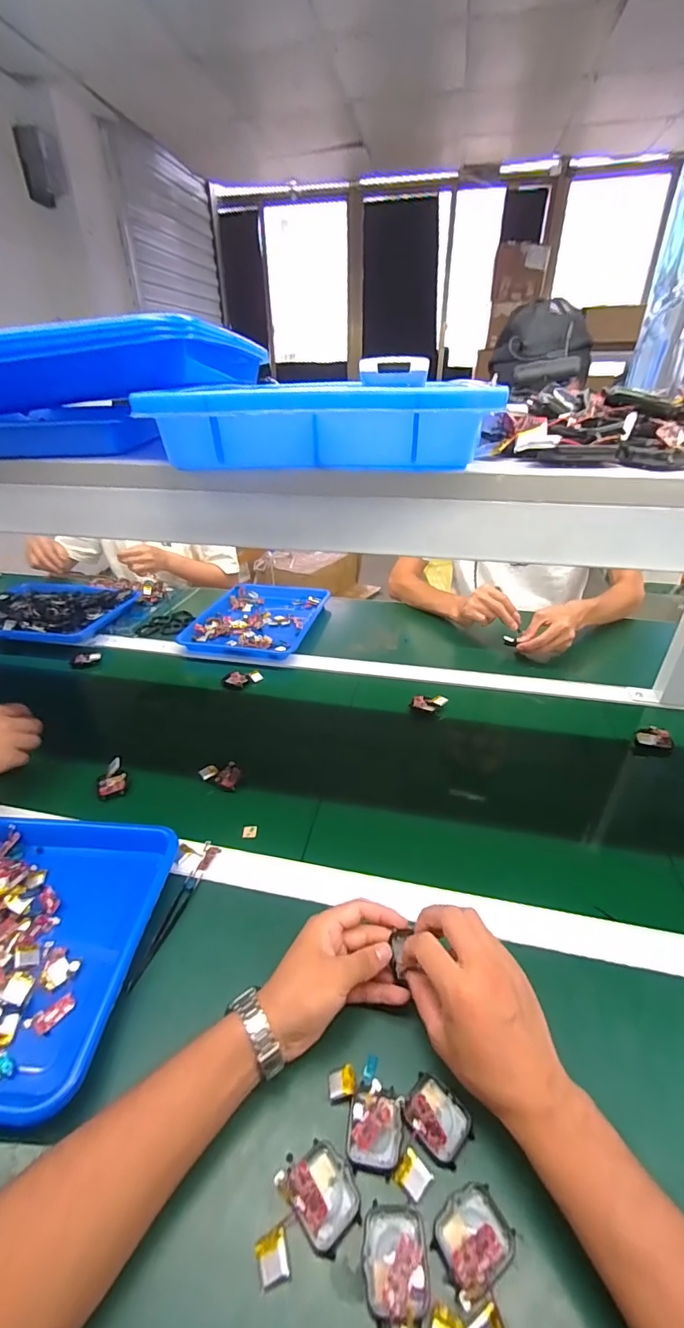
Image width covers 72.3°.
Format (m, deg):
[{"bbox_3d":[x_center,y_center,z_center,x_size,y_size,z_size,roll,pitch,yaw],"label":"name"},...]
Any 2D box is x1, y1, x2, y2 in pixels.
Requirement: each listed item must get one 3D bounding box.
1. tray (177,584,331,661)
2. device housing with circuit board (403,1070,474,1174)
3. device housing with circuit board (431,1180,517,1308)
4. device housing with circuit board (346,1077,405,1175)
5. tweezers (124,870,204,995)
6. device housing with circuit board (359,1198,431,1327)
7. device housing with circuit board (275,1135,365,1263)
[{"bbox_3d":[-0.177,-0.110,1.052,0.247,0.028,0.338,6,33,11],"label":"tray"},{"bbox_3d":[0.070,0.331,0.342,0.045,0.017,0.038,25,40,34],"label":"device housing with circuit board"},{"bbox_3d":[0.084,0.365,0.299,0.048,0.012,0.039,-19,37,-26],"label":"device housing with circuit board"},{"bbox_3d":[0.025,0.338,0.344,0.038,0.012,0.046,4,33,7],"label":"device housing with circuit board"},{"bbox_3d":[-0.176,0.264,0.472,0.014,0.013,0.121,8,33,14],"label":"tweezers"},{"bbox_3d":[0.033,0.372,0.290,0.039,0.013,0.051,-1,32,0],"label":"device housing with circuit board"},{"bbox_3d":[-0.013,0.356,0.316,0.039,0.014,0.050,-28,41,-36],"label":"device housing with circuit board"}]

